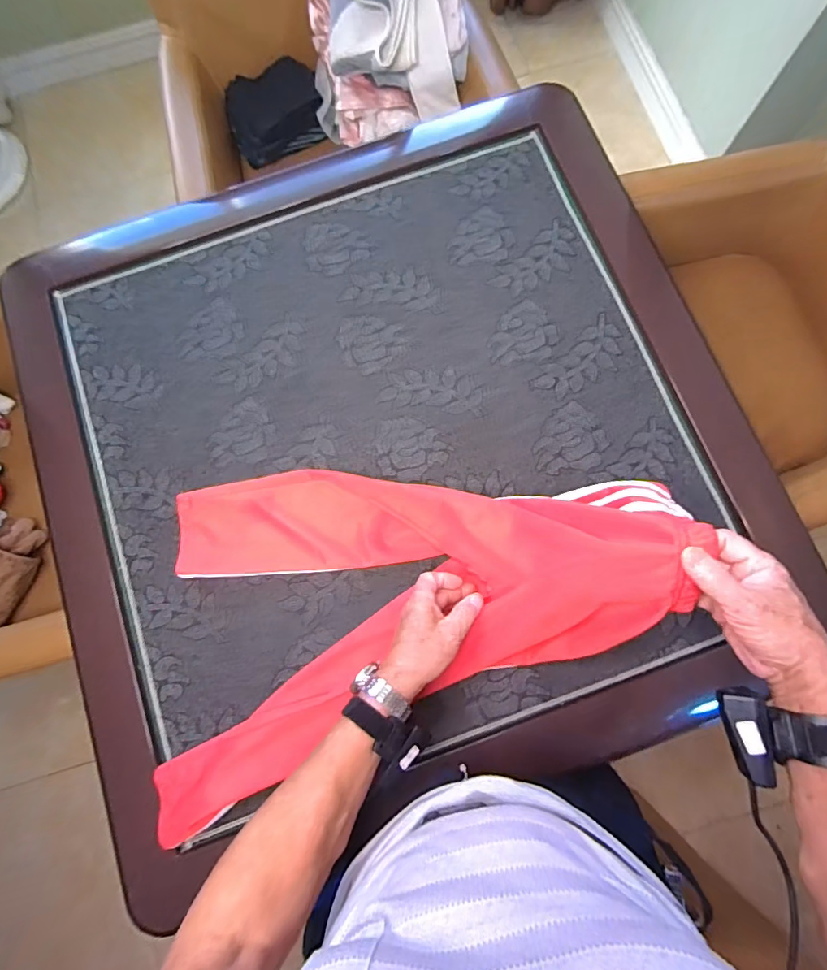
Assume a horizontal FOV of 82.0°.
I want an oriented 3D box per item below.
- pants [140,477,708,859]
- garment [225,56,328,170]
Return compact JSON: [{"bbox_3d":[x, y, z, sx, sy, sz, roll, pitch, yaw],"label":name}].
[{"bbox_3d":[-0.014,0.162,0.522,0.575,0.200,0.382,-3,82,-1],"label":"pants"},{"bbox_3d":[-0.309,-0.837,1.071,0.216,0.073,0.154,-25,79,-3],"label":"garment"}]

